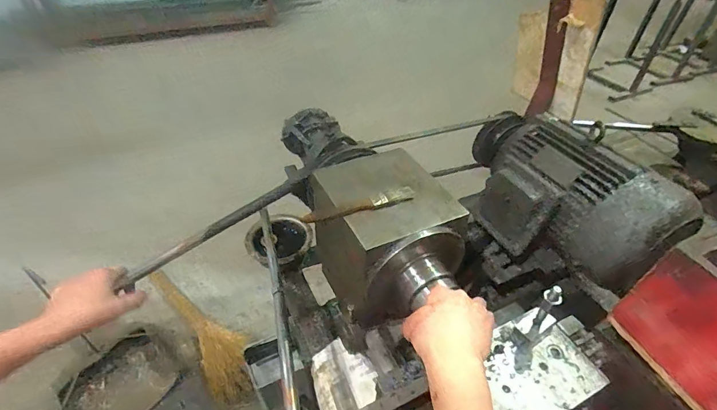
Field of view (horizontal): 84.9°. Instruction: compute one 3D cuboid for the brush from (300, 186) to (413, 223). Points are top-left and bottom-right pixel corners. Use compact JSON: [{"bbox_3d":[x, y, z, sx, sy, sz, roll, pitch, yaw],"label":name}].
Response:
[{"bbox_3d":[0.002,-0.001,0.516,0.154,0.015,0.019,-14,44,-19],"label":"brush"}]

